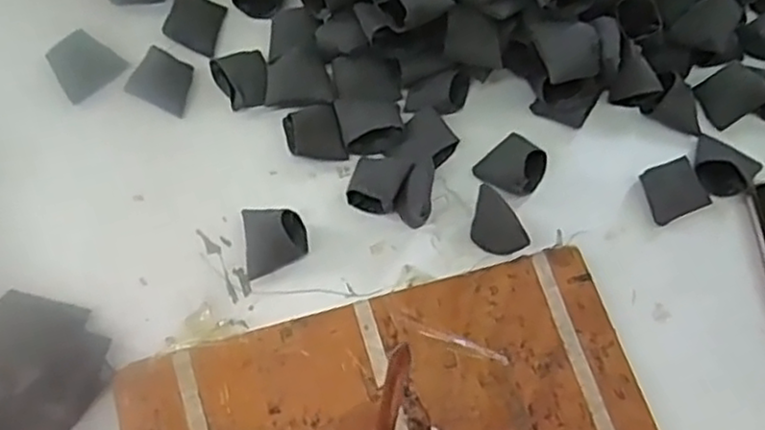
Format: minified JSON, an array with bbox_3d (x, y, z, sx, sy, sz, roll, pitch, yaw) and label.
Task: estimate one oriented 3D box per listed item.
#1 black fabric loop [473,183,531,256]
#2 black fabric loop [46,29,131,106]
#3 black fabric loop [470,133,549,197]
[{"bbox_3d":[0.069,0.006,0.423,0.040,0.030,0.019,35,68,12],"label":"black fabric loop"},{"bbox_3d":[-0.191,-0.099,0.460,0.041,0.021,0.033,-29,70,-15],"label":"black fabric loop"},{"bbox_3d":[0.084,-0.033,0.447,0.040,0.027,0.037,-39,73,-19],"label":"black fabric loop"}]

